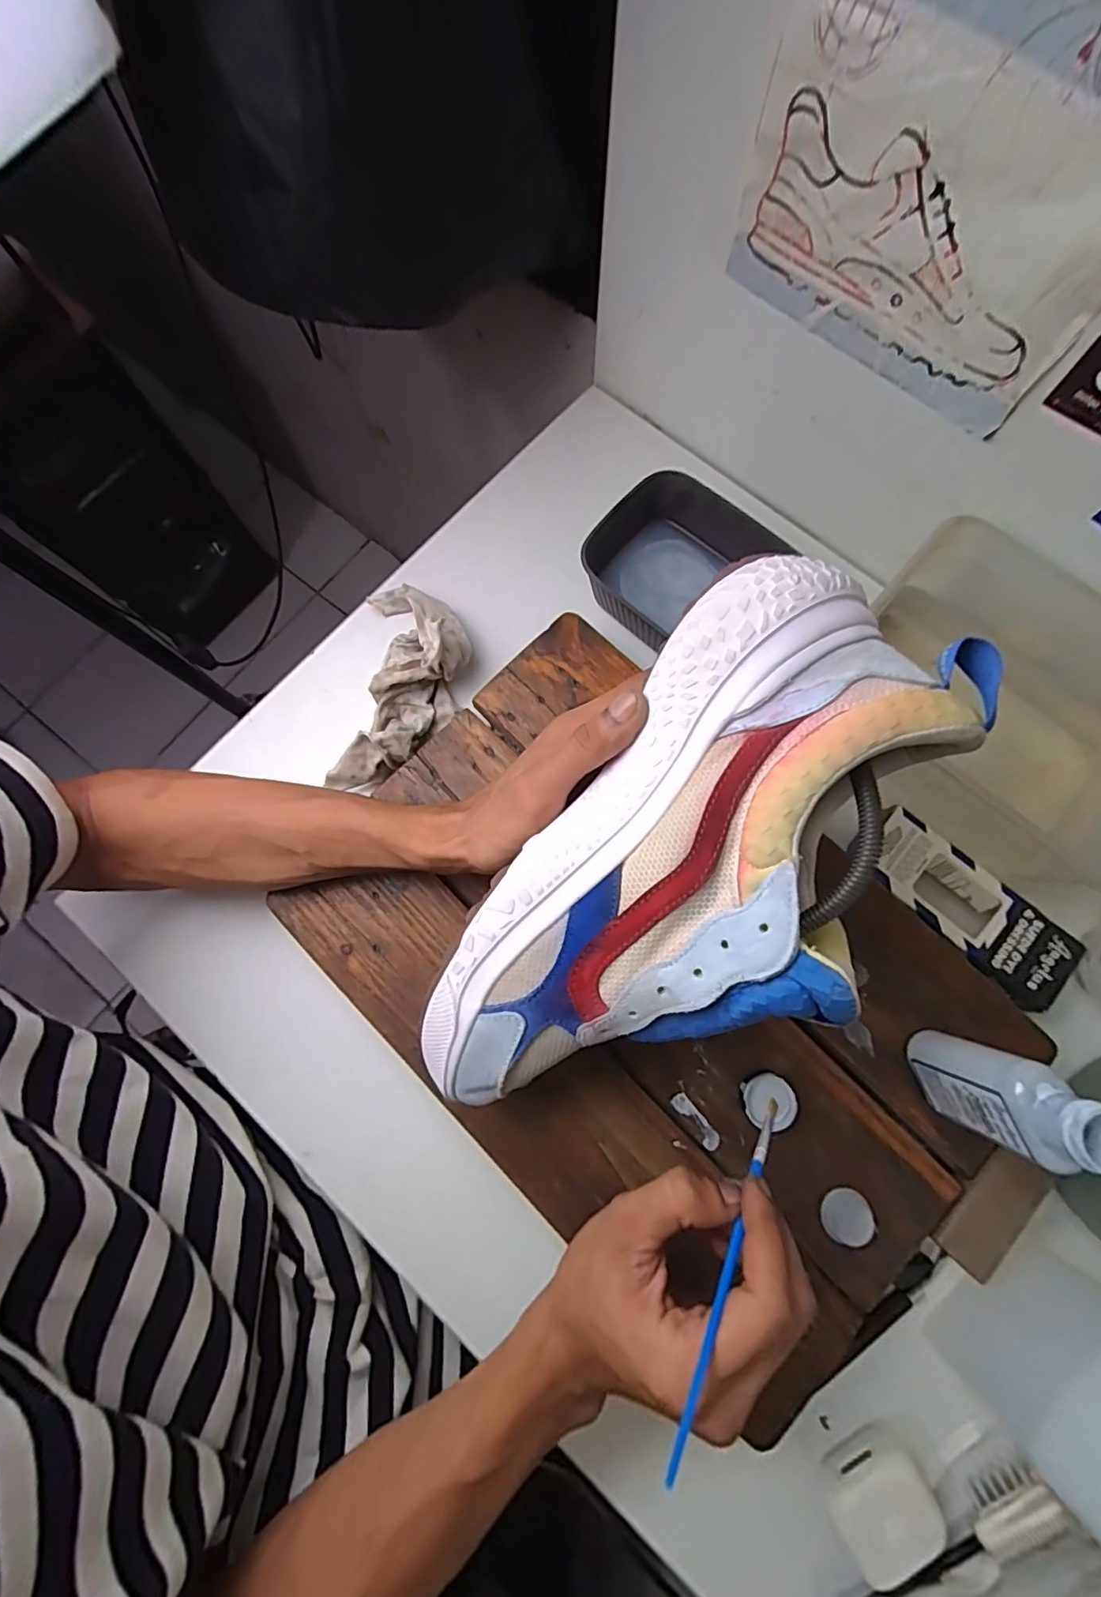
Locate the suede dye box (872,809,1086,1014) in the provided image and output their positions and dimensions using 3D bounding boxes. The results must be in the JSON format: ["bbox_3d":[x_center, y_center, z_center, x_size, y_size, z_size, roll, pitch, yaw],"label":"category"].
[{"bbox_3d":[0.268,0.071,0.368,0.136,0.026,0.057,39,81,8],"label":"suede dye box"}]

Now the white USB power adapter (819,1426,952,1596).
[{"bbox_3d":[0.181,0.386,0.308,0.052,0.030,0.045,-25,79,-5],"label":"white USB power adapter"}]

